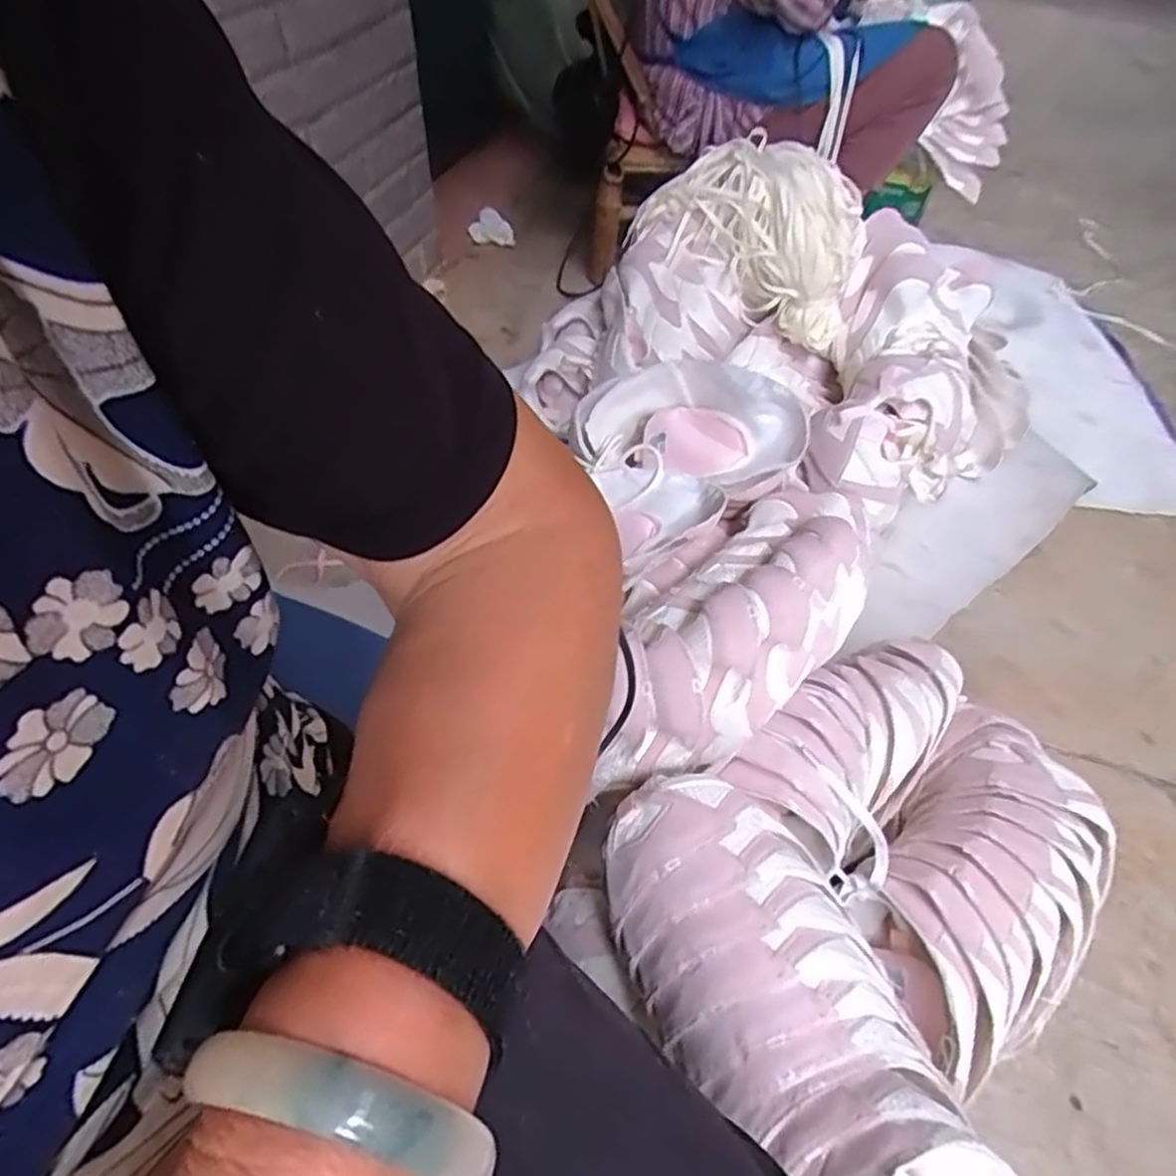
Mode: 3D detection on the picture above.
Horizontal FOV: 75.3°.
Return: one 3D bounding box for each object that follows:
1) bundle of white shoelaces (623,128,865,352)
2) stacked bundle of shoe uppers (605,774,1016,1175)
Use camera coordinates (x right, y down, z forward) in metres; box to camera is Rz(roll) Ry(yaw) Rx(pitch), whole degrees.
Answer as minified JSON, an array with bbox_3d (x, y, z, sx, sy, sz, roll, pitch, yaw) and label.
[{"bbox_3d":[0.222,-0.479,1.042,0.289,0.188,0.153,17,50,13],"label":"bundle of white shoelaces"},{"bbox_3d":[0.140,0.294,0.446,0.134,0.100,0.400,-21,53,-19],"label":"stacked bundle of shoe uppers"}]

